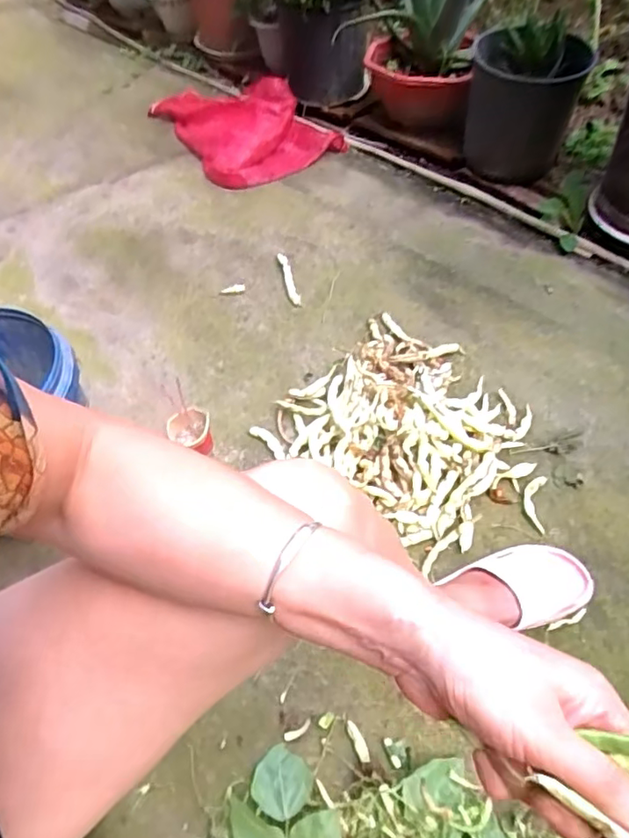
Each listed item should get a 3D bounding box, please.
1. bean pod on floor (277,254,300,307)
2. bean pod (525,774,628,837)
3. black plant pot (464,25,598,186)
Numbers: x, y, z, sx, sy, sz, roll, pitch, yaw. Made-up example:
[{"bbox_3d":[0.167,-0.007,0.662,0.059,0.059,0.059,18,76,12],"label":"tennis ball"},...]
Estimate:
[{"bbox_3d":[-0.052,-0.291,1.192,0.021,0.016,0.145,-13,52,-4],"label":"bean pod on floor"},{"bbox_3d":[0.118,0.169,0.244,0.051,0.010,0.006,33,61,13],"label":"bean pod"},{"bbox_3d":[0.465,-0.698,1.318,0.225,0.273,0.221,7,53,11],"label":"black plant pot"}]

